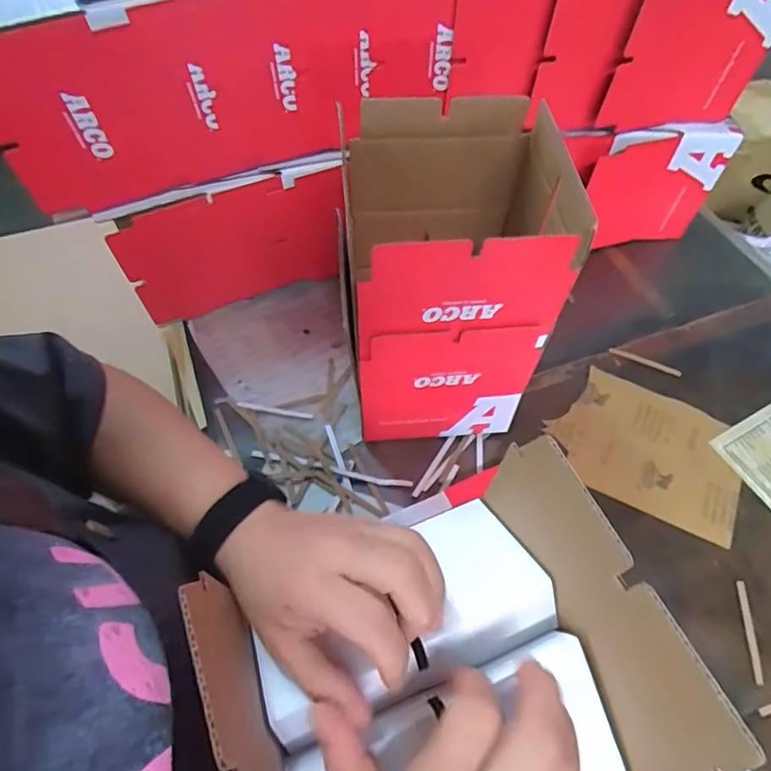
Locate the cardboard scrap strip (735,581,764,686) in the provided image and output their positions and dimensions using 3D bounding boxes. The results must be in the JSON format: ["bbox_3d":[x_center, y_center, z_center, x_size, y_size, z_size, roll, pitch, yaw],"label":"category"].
[{"bbox_3d":[0.370,0.248,0.536,0.010,0.004,0.097,8,58,5],"label":"cardboard scrap strip"}]

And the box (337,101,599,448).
[{"bbox_3d":[0.061,-0.106,0.549,0.182,0.284,0.198,1,58,0],"label":"box"}]

